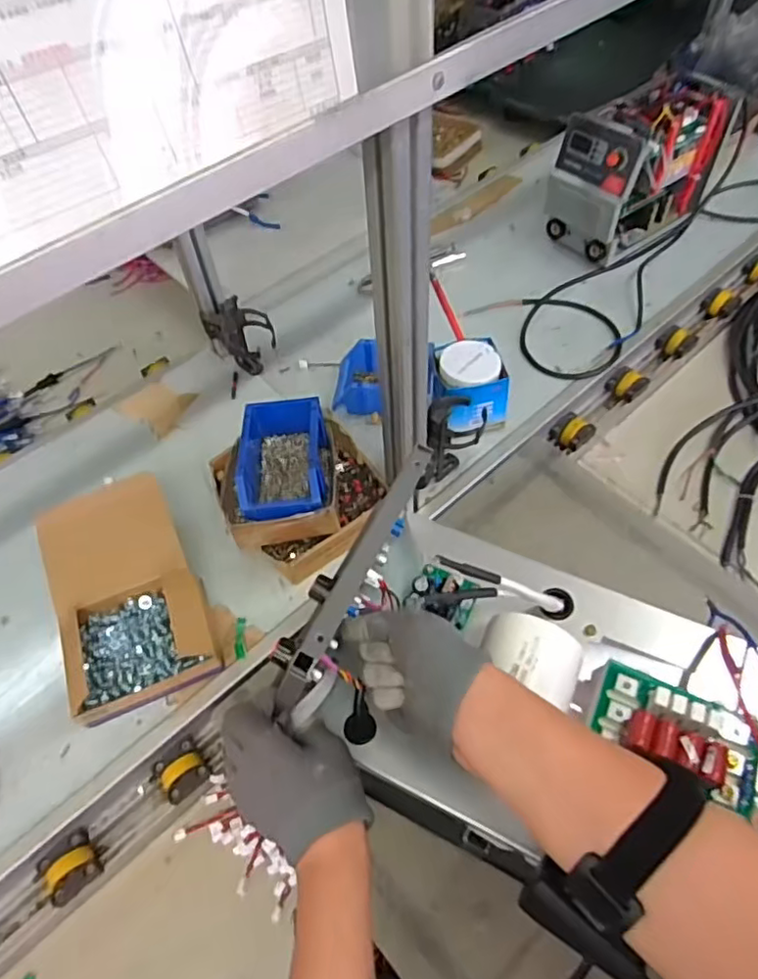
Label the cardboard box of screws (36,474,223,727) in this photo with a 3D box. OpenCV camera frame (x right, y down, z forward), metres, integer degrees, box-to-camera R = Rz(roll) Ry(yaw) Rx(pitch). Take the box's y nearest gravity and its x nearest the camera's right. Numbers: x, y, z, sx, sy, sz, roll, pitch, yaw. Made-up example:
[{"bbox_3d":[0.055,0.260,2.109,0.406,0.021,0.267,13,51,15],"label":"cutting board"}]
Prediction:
[{"bbox_3d":[-0.312,0.127,0.765,0.171,0.087,0.264,-21,57,-11],"label":"cardboard box of screws"}]

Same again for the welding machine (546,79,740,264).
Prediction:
[{"bbox_3d":[0.470,-0.588,1.126,0.306,0.210,0.153,-34,60,-18],"label":"welding machine"}]

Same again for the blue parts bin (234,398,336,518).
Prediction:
[{"bbox_3d":[-0.120,-0.037,0.793,0.108,0.065,0.164,-5,56,0],"label":"blue parts bin"}]

